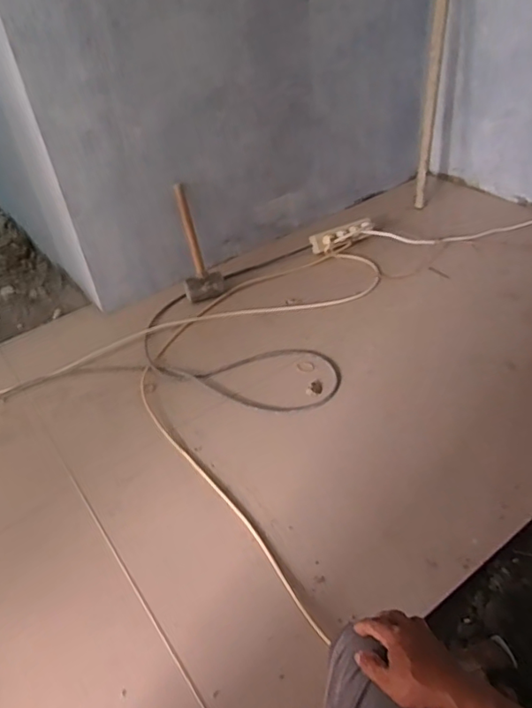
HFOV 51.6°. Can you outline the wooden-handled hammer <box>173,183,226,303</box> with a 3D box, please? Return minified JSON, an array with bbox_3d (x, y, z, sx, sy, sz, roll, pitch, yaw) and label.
[{"bbox_3d":[-0.202,-0.301,1.502,0.109,0.314,0.058,-20,6,-15],"label":"wooden-handled hammer"}]

